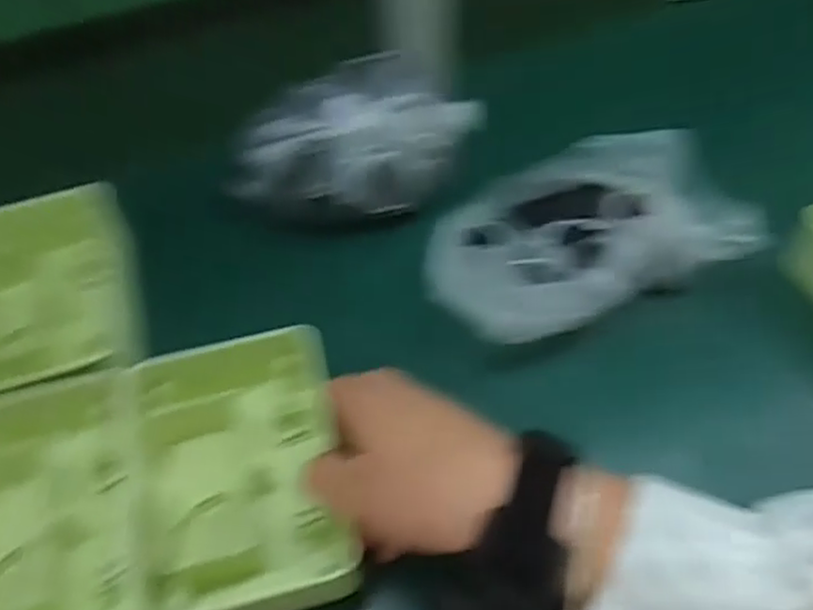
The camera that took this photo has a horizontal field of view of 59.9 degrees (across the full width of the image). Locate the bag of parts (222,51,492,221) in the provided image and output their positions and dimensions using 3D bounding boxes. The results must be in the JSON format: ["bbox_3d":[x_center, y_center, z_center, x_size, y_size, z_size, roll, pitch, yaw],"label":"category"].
[{"bbox_3d":[-0.039,-0.111,0.488,0.156,0.058,0.121,-31,58,-17],"label":"bag of parts"}]

